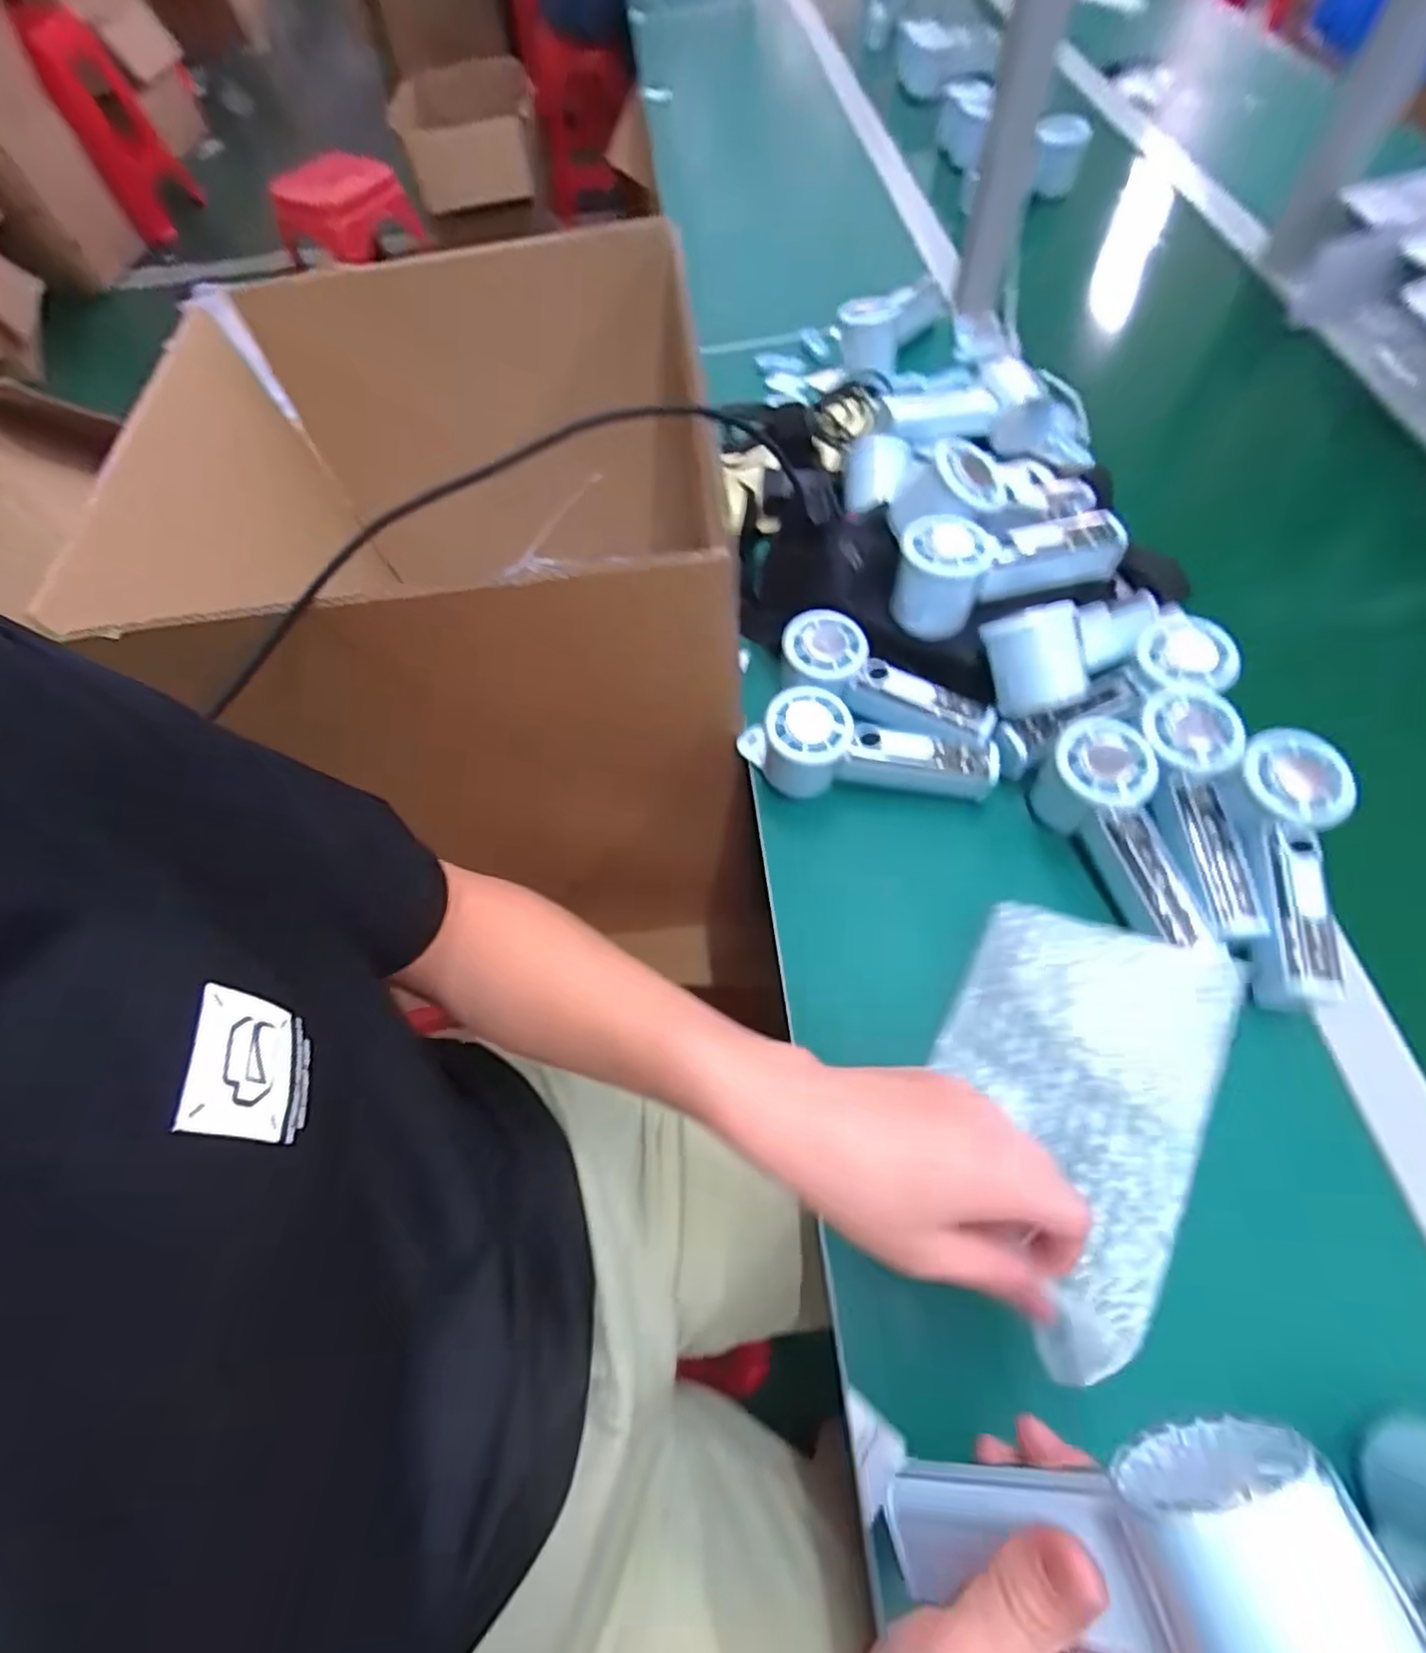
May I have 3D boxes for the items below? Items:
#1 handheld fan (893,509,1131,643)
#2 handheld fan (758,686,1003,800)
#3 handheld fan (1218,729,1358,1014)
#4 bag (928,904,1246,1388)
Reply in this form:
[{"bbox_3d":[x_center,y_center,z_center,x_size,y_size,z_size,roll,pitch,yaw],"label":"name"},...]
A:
[{"bbox_3d":[0.198,-0.172,0.463,0.150,0.071,0.047,-11,62,-2],"label":"handheld fan"},{"bbox_3d":[0.110,-0.056,0.468,0.160,0.059,0.060,2,62,5],"label":"handheld fan"},{"bbox_3d":[0.326,0.020,0.387,0.062,0.034,0.160,15,64,12],"label":"handheld fan"},{"bbox_3d":[0.168,0.132,0.333,0.121,0.030,0.203,13,62,35],"label":"bag"}]

